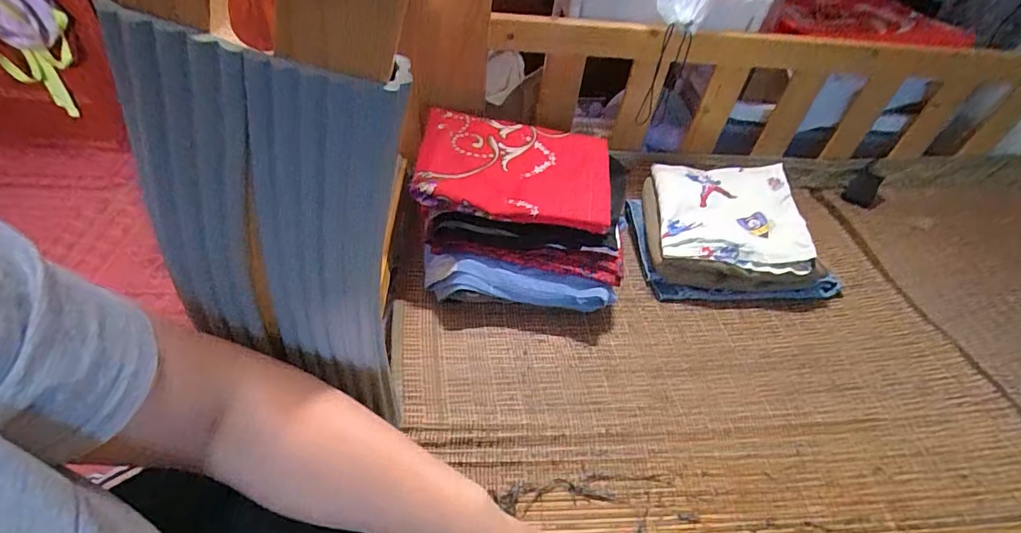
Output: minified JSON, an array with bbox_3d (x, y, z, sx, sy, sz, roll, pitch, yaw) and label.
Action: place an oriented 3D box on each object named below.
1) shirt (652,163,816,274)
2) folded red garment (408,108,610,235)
[{"bbox_3d":[0.322,-0.083,0.718,0.203,0.041,0.190,6,45,-3],"label":"shirt"},{"bbox_3d":[0.007,-0.130,0.635,0.251,0.042,0.182,5,45,-4],"label":"folded red garment"}]

